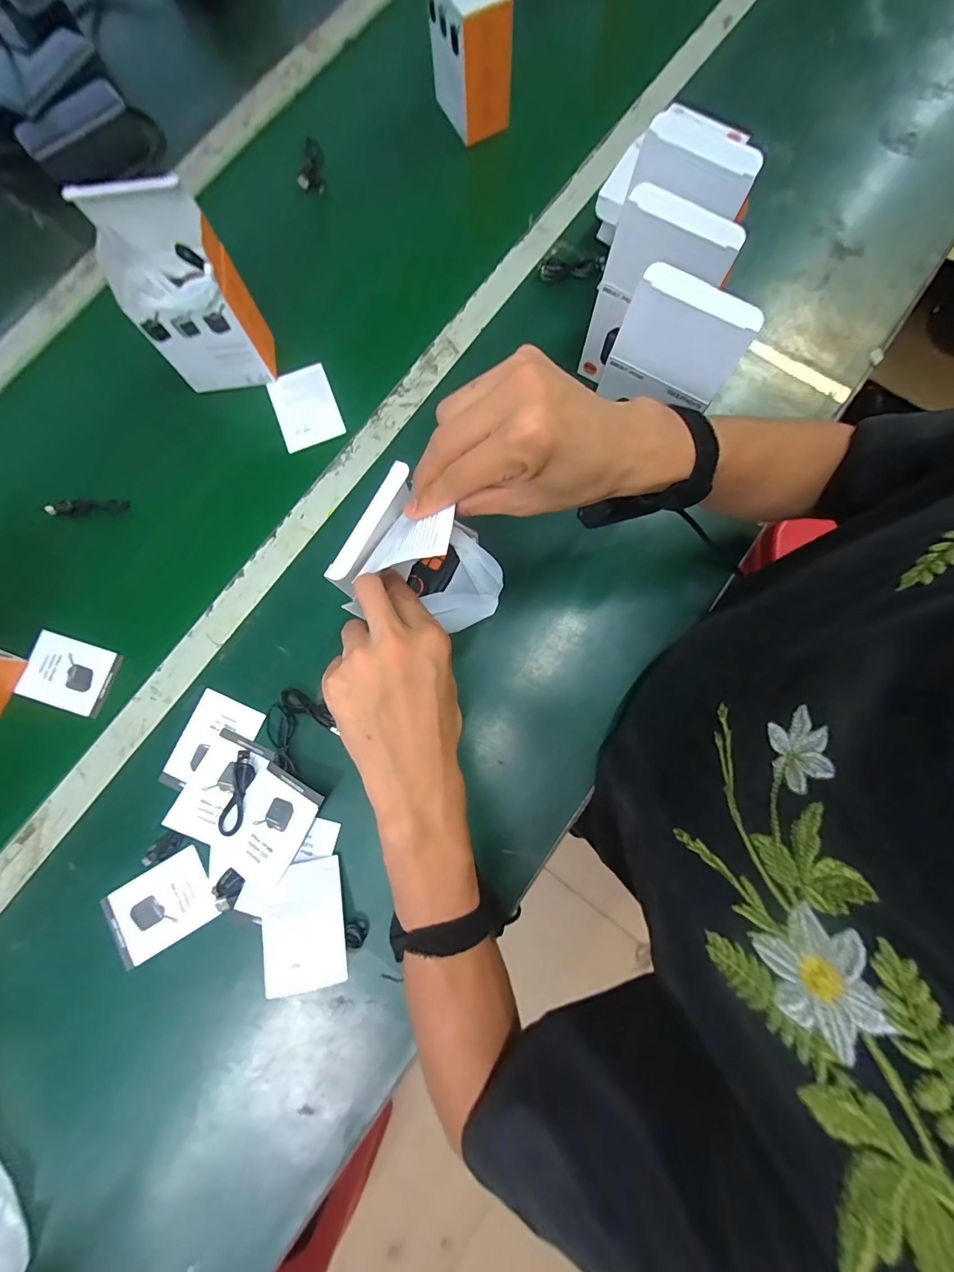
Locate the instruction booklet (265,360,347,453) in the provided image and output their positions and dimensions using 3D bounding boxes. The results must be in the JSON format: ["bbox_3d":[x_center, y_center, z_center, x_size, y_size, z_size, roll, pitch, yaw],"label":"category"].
[{"bbox_3d":[-0.205,-0.273,0.522,0.073,0.005,0.098,-22,84,2],"label":"instruction booklet"}]

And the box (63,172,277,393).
[{"bbox_3d":[-0.297,-0.348,0.448,0.114,0.169,0.068,-10,80,1],"label":"box"}]

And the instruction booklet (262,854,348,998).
[{"bbox_3d":[-0.157,0.260,0.393,0.068,0.005,0.099,-10,70,-9],"label":"instruction booklet"}]

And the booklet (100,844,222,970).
[{"bbox_3d":[-0.302,0.258,0.415,0.102,0.007,0.070,-31,77,-3],"label":"booklet"}]

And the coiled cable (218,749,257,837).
[{"bbox_3d":[-0.234,0.153,0.425,0.023,0.004,0.077,10,81,5],"label":"coiled cable"}]

